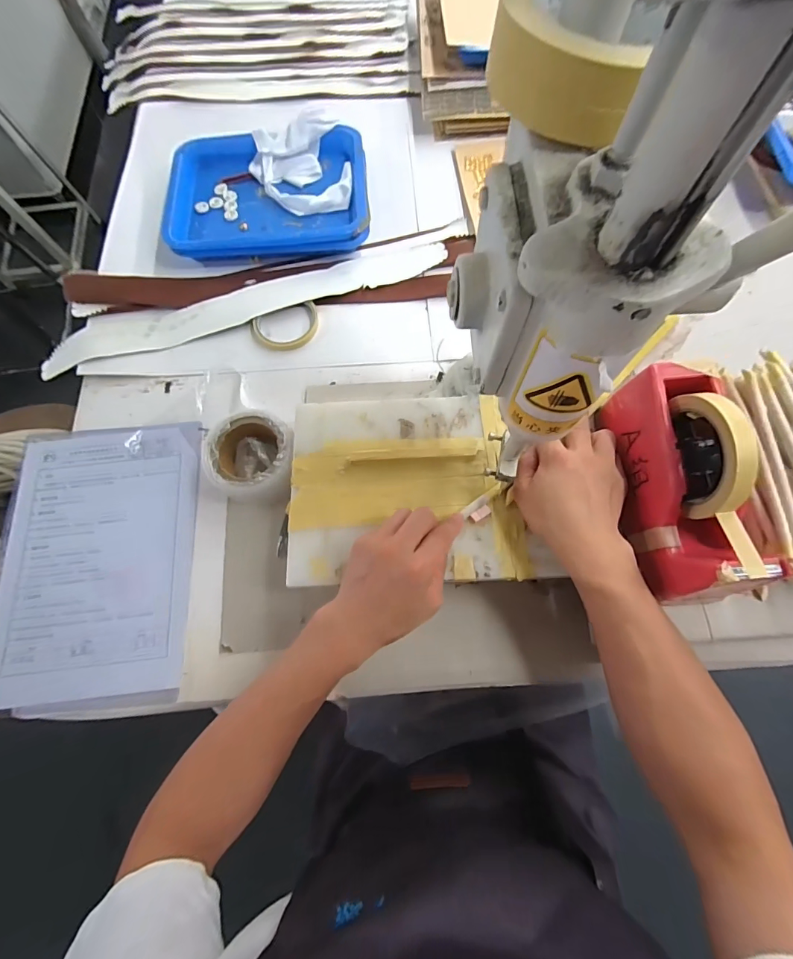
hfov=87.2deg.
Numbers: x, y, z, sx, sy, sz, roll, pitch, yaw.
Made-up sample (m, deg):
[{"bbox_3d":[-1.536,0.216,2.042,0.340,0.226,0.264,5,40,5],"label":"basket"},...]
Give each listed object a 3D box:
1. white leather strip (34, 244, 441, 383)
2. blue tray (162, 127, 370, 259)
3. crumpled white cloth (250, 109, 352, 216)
[{"bbox_3d":[-0.200,-0.245,0.582,0.560,0.010,0.060,-18,74,-6],"label":"white leather strip"},{"bbox_3d":[-0.186,-0.419,0.612,0.283,0.040,0.199,-8,72,0],"label":"blue tray"},{"bbox_3d":[-0.141,-0.459,0.611,0.142,0.037,0.158,-14,72,-2],"label":"crumpled white cloth"}]

